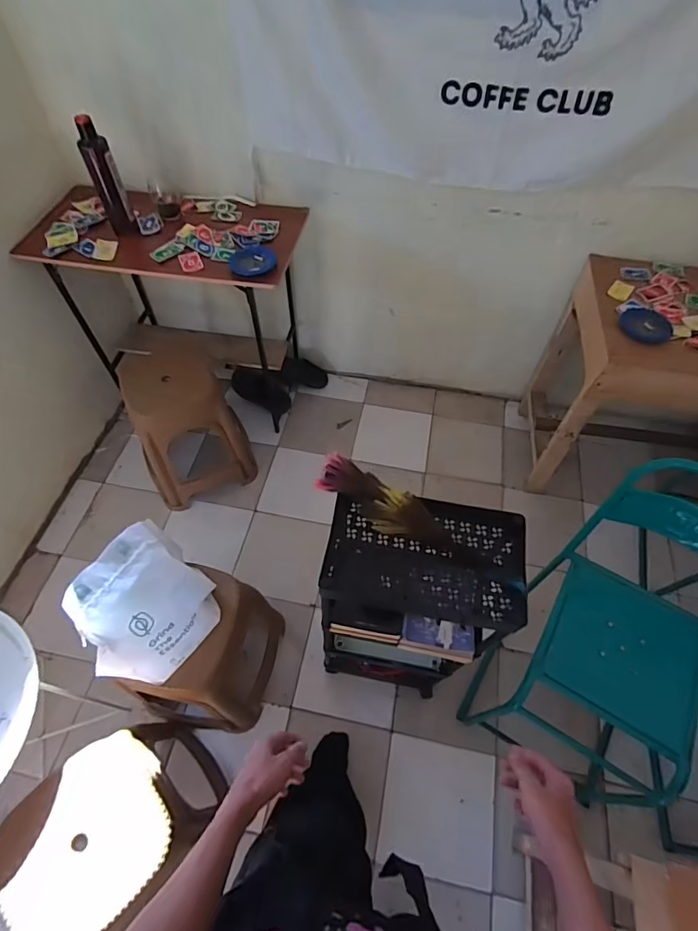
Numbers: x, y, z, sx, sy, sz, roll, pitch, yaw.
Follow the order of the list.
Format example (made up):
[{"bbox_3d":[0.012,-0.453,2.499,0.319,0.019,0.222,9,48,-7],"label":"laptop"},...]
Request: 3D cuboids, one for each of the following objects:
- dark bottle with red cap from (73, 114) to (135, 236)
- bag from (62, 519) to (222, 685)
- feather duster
[{"bbox_3d":[-0.655,-0.770,1.254,0.068,0.278,0.078,-21,61,-14],"label":"dark bottle with red cap"},{"bbox_3d":[-0.410,0.277,0.931,0.215,0.203,0.236,36,64,19],"label":"bag"},{"bbox_3d":[0.113,0.098,0.782,0.360,0.095,0.064,32,62,3],"label":"feather duster"}]

